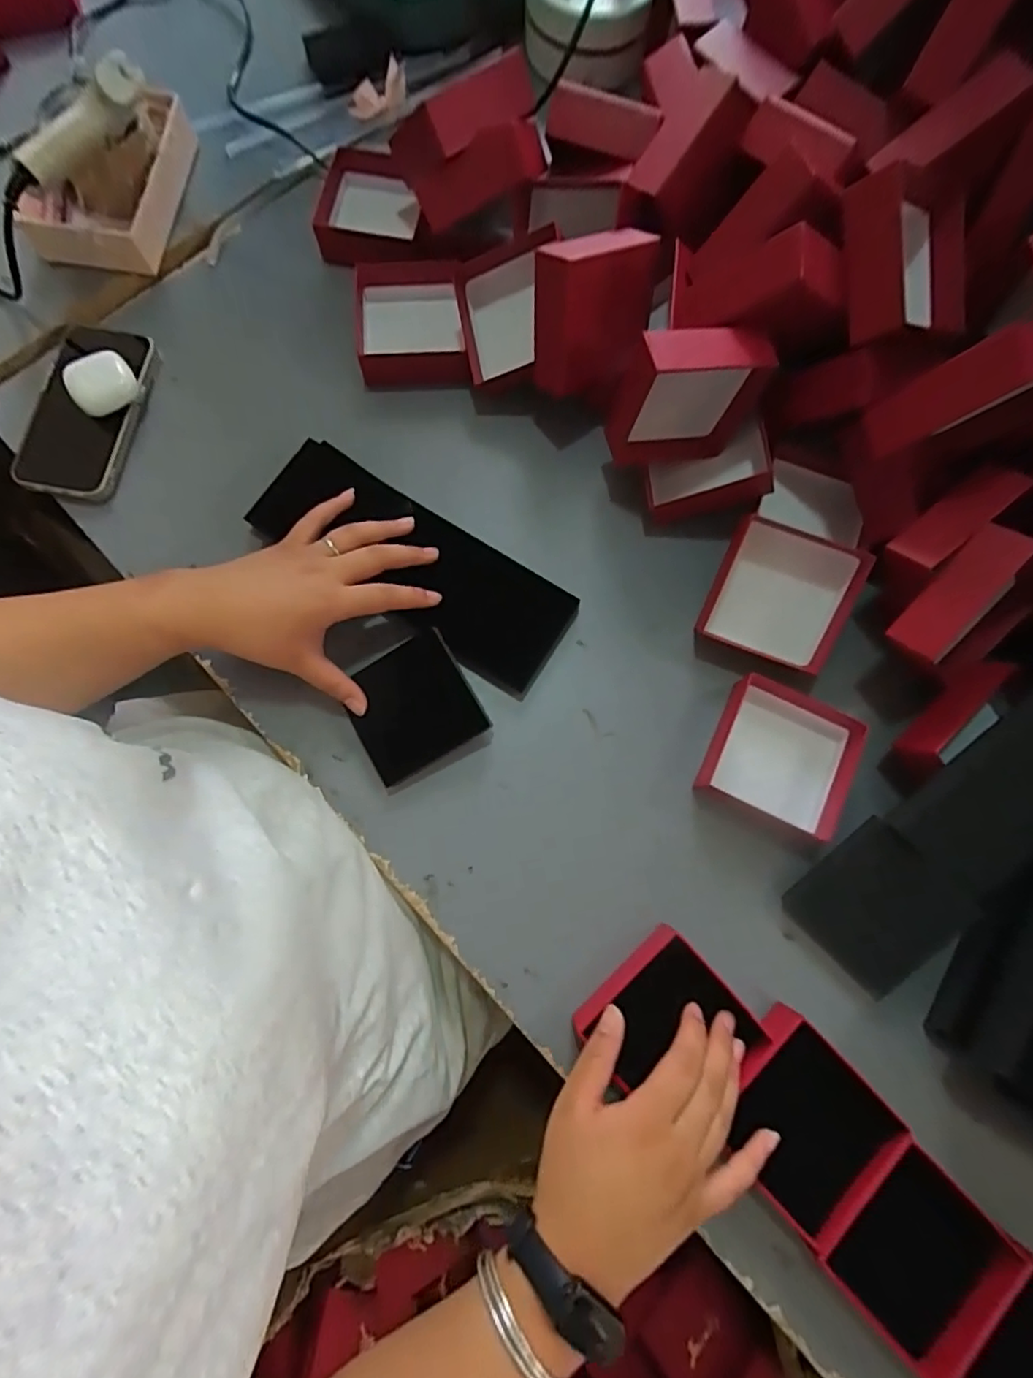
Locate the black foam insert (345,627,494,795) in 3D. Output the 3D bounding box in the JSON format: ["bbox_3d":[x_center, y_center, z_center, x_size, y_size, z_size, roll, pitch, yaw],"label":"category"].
[{"bbox_3d":[-0.073,0.014,0.417,0.085,0.027,0.091,-27,79,-5],"label":"black foam insert"}]

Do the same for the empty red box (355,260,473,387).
[{"bbox_3d":[-0.089,-0.298,0.481,0.090,0.035,0.106,-7,78,-2],"label":"empty red box"}]

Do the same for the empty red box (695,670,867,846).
[{"bbox_3d":[0.183,0.047,0.407,0.089,0.027,0.087,24,79,6],"label":"empty red box"}]

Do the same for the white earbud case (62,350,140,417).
[{"bbox_3d":[-0.321,-0.236,0.451,0.047,0.018,0.044,-35,91,-15],"label":"white earbud case"}]

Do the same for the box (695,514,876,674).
[{"bbox_3d":[0.187,-0.066,0.413,0.091,0.023,0.090,16,103,-1],"label":"box"}]

